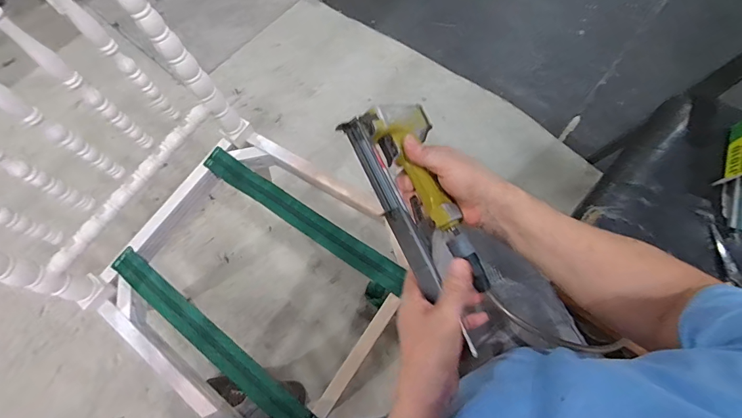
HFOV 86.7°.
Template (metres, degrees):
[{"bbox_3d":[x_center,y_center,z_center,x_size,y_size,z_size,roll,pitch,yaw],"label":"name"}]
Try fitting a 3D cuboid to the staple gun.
[{"bbox_3d":[0.064,-0.019,0.459,0.118,0.064,0.239,-26,74,-7],"label":"staple gun"}]

